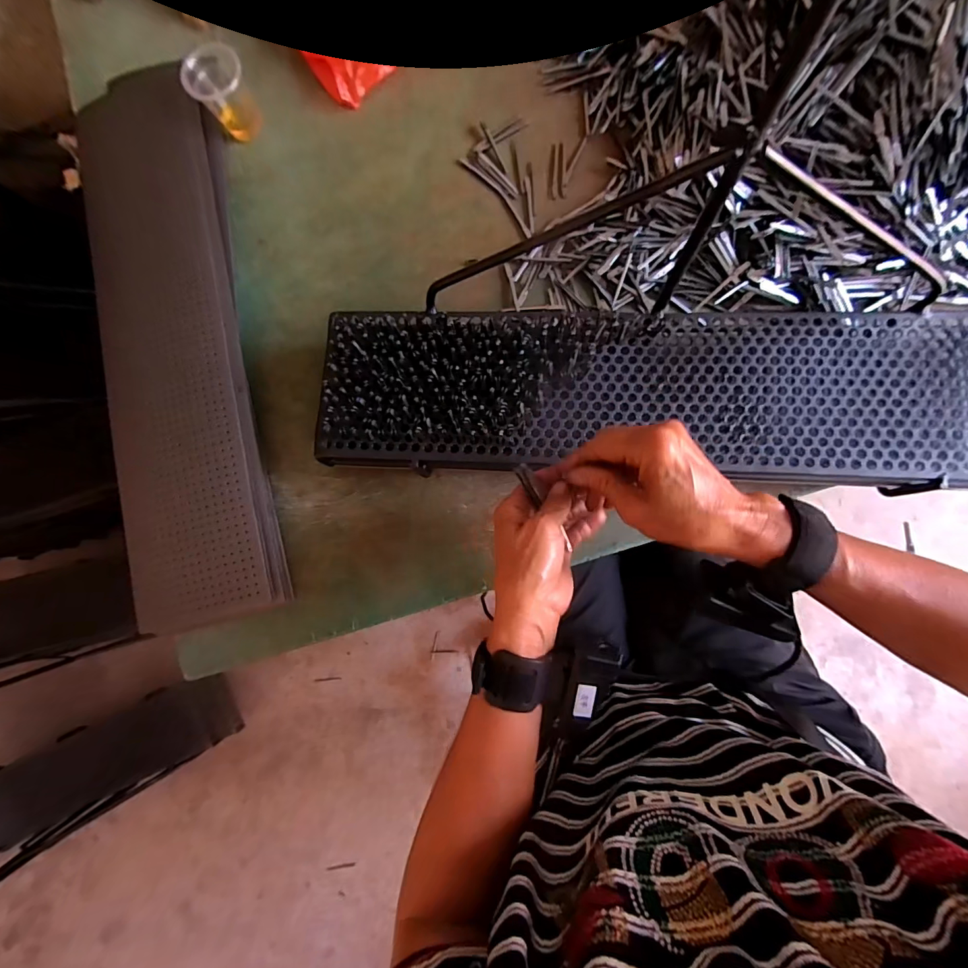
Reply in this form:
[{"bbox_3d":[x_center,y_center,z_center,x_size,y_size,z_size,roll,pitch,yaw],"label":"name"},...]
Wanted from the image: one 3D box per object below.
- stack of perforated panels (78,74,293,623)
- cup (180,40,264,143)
[{"bbox_3d":[-0.340,-0.155,0.479,0.152,0.062,0.606,-13,83,3],"label":"stack of perforated panels"},{"bbox_3d":[-0.306,-0.462,0.514,0.063,0.076,0.066,-1,84,5],"label":"cup"}]

